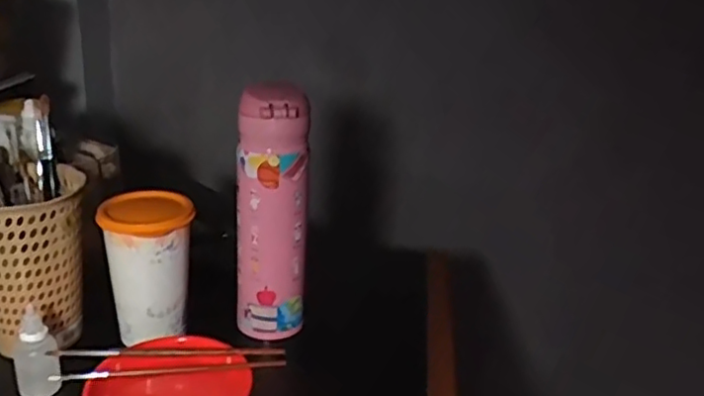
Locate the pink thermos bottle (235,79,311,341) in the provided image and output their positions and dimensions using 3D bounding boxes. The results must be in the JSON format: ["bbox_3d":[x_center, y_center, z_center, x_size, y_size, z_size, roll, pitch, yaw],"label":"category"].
[{"bbox_3d":[-0.073,0.014,0.581,0.058,0.219,0.052,-1,23,-14],"label":"pink thermos bottle"}]

